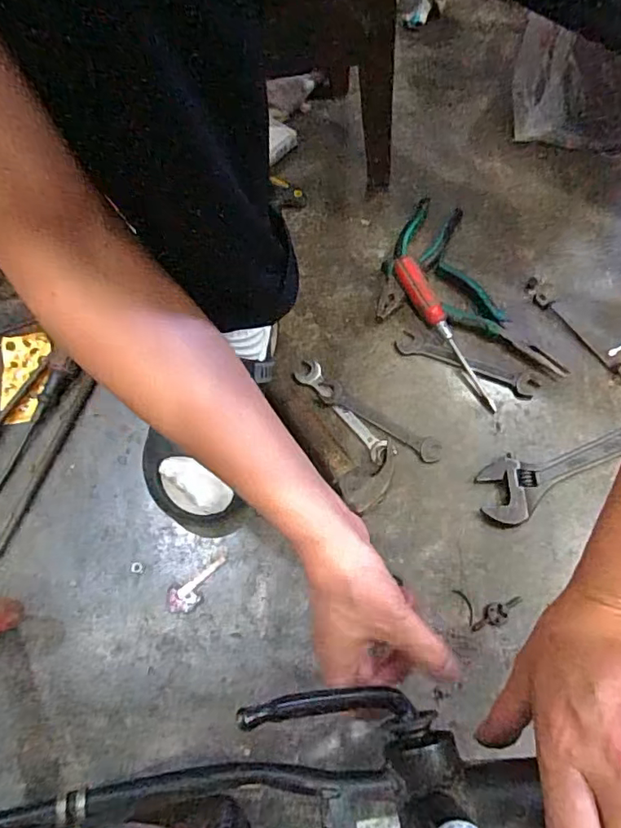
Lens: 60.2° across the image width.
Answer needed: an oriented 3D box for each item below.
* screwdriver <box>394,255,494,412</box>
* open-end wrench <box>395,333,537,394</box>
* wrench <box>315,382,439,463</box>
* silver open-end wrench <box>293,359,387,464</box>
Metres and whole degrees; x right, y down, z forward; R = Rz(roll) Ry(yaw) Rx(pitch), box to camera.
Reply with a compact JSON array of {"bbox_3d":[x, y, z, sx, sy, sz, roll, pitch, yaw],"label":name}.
[{"bbox_3d":[0.151,-0.092,0.599,0.027,0.020,0.199,-27,80,-10],"label":"screwdriver"},{"bbox_3d":[0.173,-0.059,0.595,0.154,0.009,0.026,20,68,11],"label":"open-end wrench"},{"bbox_3d":[0.074,0.007,0.572,0.142,0.005,0.027,30,70,15],"label":"wrench"},{"bbox_3d":[0.035,-0.006,0.585,0.029,0.004,0.138,-38,70,-14],"label":"silver open-end wrench"}]

